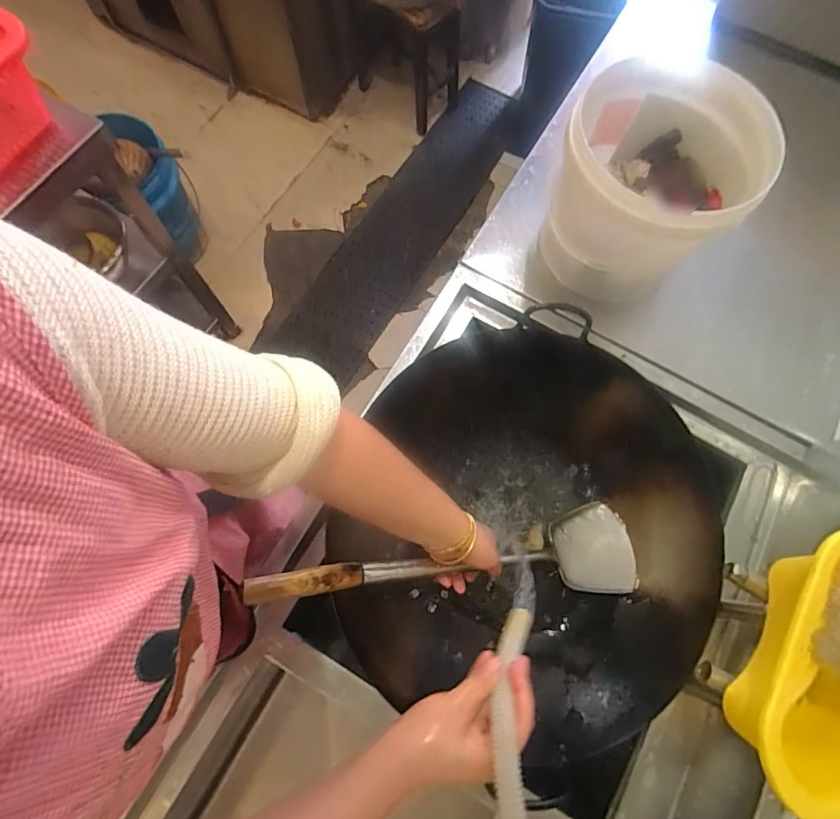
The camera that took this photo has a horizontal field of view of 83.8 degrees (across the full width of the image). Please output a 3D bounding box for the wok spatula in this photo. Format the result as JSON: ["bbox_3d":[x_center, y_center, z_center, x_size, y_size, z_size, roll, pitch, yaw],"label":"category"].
[{"bbox_3d":[0.060,0.194,0.575,0.514,0.061,0.115,1,72,-27],"label":"wok spatula"}]

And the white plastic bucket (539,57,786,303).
[{"bbox_3d":[0.288,-0.287,0.632,0.217,0.216,0.216,0,74,-1],"label":"white plastic bucket"}]

